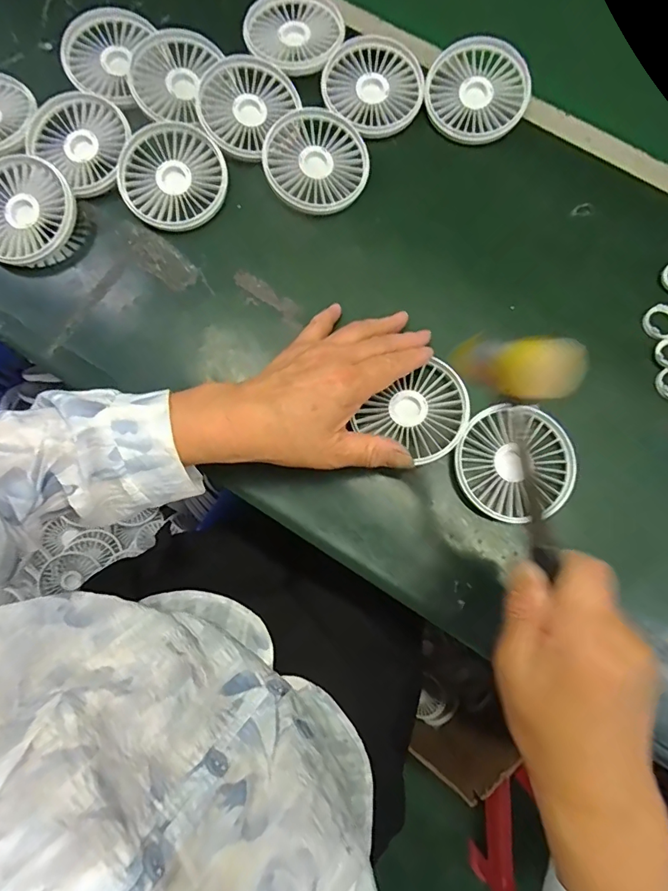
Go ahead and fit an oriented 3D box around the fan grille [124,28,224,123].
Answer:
[{"bbox_3d":[-0.132,-0.320,0.397,0.083,0.018,0.081,0,79,0],"label":"fan grille"}]

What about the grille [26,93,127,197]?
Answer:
[{"bbox_3d":[-0.214,-0.258,0.393,0.078,0.024,0.086,-34,82,-6],"label":"grille"}]

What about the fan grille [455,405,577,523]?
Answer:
[{"bbox_3d":[0.133,0.013,0.338,0.082,0.012,0.083,0,79,0],"label":"fan grille"}]

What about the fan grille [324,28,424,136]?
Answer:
[{"bbox_3d":[0.037,-0.314,0.399,0.086,0.015,0.088,0,79,0],"label":"fan grille"}]

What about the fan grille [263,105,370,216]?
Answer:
[{"bbox_3d":[-0.014,-0.241,0.386,0.084,0.013,0.090,0,79,0],"label":"fan grille"}]

